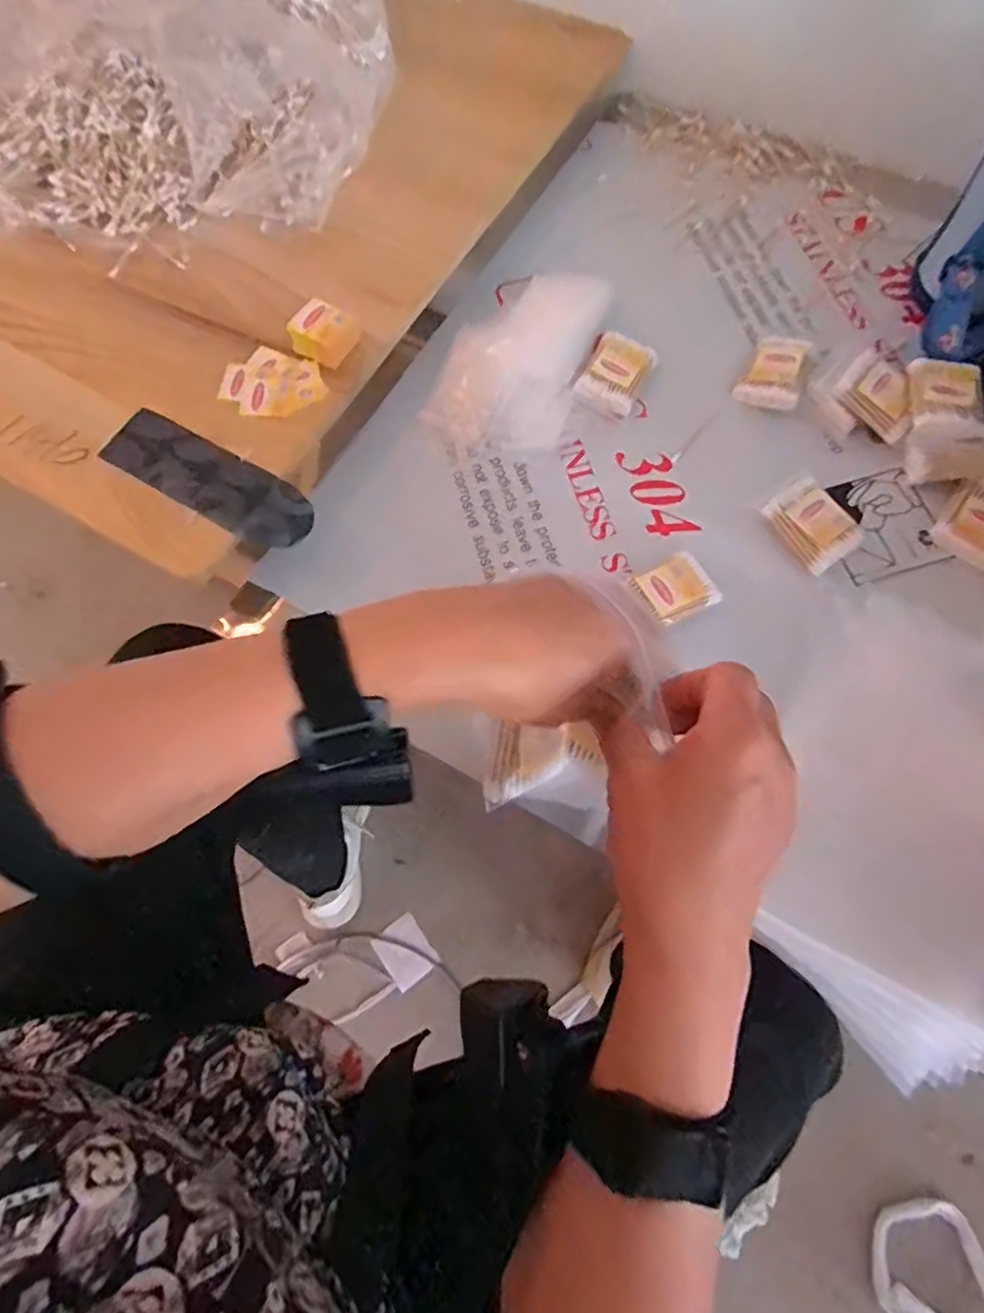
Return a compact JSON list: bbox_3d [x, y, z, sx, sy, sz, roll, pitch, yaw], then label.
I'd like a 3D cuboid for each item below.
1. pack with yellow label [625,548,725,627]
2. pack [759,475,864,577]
[{"bbox_3d":[0.151,-0.055,0.531,0.059,0.023,0.051,-24,70,-7],"label":"pack with yellow label"},{"bbox_3d":[0.271,-0.111,0.545,0.049,0.030,0.072,-34,72,-10],"label":"pack"}]

